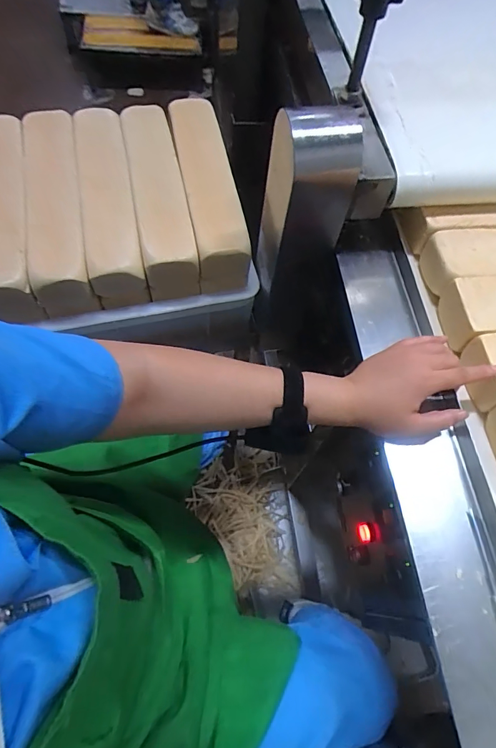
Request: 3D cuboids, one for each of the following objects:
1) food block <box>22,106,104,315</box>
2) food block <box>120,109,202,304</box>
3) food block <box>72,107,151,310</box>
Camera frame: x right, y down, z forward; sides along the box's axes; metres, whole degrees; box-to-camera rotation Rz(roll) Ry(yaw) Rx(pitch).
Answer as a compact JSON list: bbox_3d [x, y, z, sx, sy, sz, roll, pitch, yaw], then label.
[{"bbox_3d":[-0.255,-0.217,0.570,0.065,0.070,0.285,-10,77,-2],"label":"food block"},{"bbox_3d":[-0.124,-0.250,0.604,0.072,0.099,0.268,-10,78,-2],"label":"food block"},{"bbox_3d":[-0.190,-0.235,0.586,0.067,0.071,0.273,-10,82,-2],"label":"food block"}]

